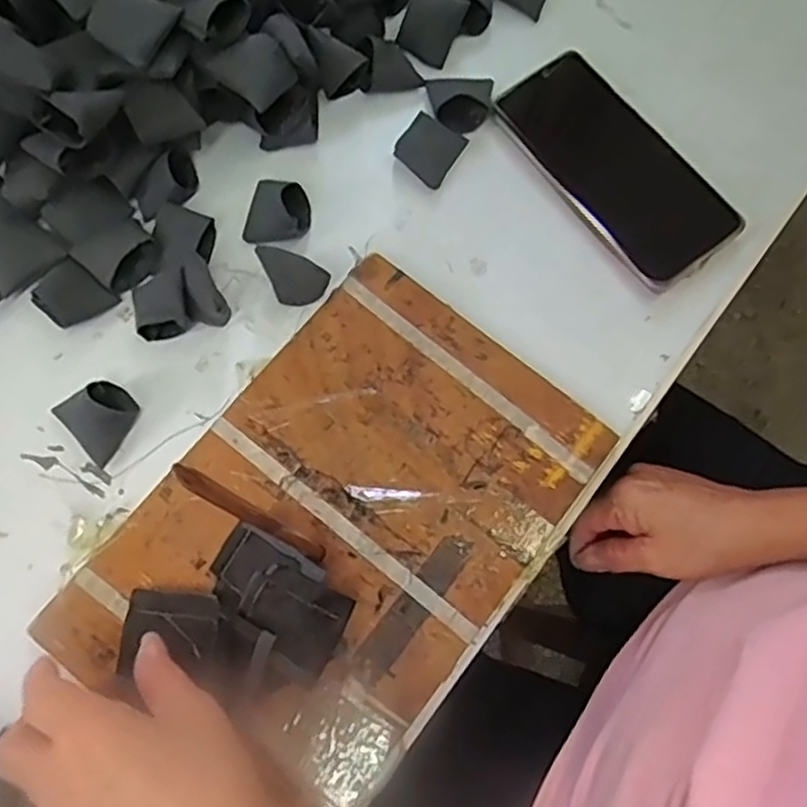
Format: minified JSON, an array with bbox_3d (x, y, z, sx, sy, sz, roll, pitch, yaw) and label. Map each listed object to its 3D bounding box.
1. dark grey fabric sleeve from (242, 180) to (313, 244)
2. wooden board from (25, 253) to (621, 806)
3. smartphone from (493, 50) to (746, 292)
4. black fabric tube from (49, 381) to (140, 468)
[{"bbox_3d":[-0.074,-0.115,0.419,0.038,0.028,0.039,12,73,3],"label":"dark grey fabric sleeve"},{"bbox_3d":[-0.031,0.063,0.378,0.177,0.019,0.262,38,76,10],"label":"wooden board"},{"bbox_3d":[0.129,-0.148,0.439,0.075,0.010,0.161,-36,77,-11],"label":"smartphone"},{"bbox_3d":[-0.166,0.005,0.383,0.036,0.031,0.040,-43,78,-12],"label":"black fabric tube"}]

